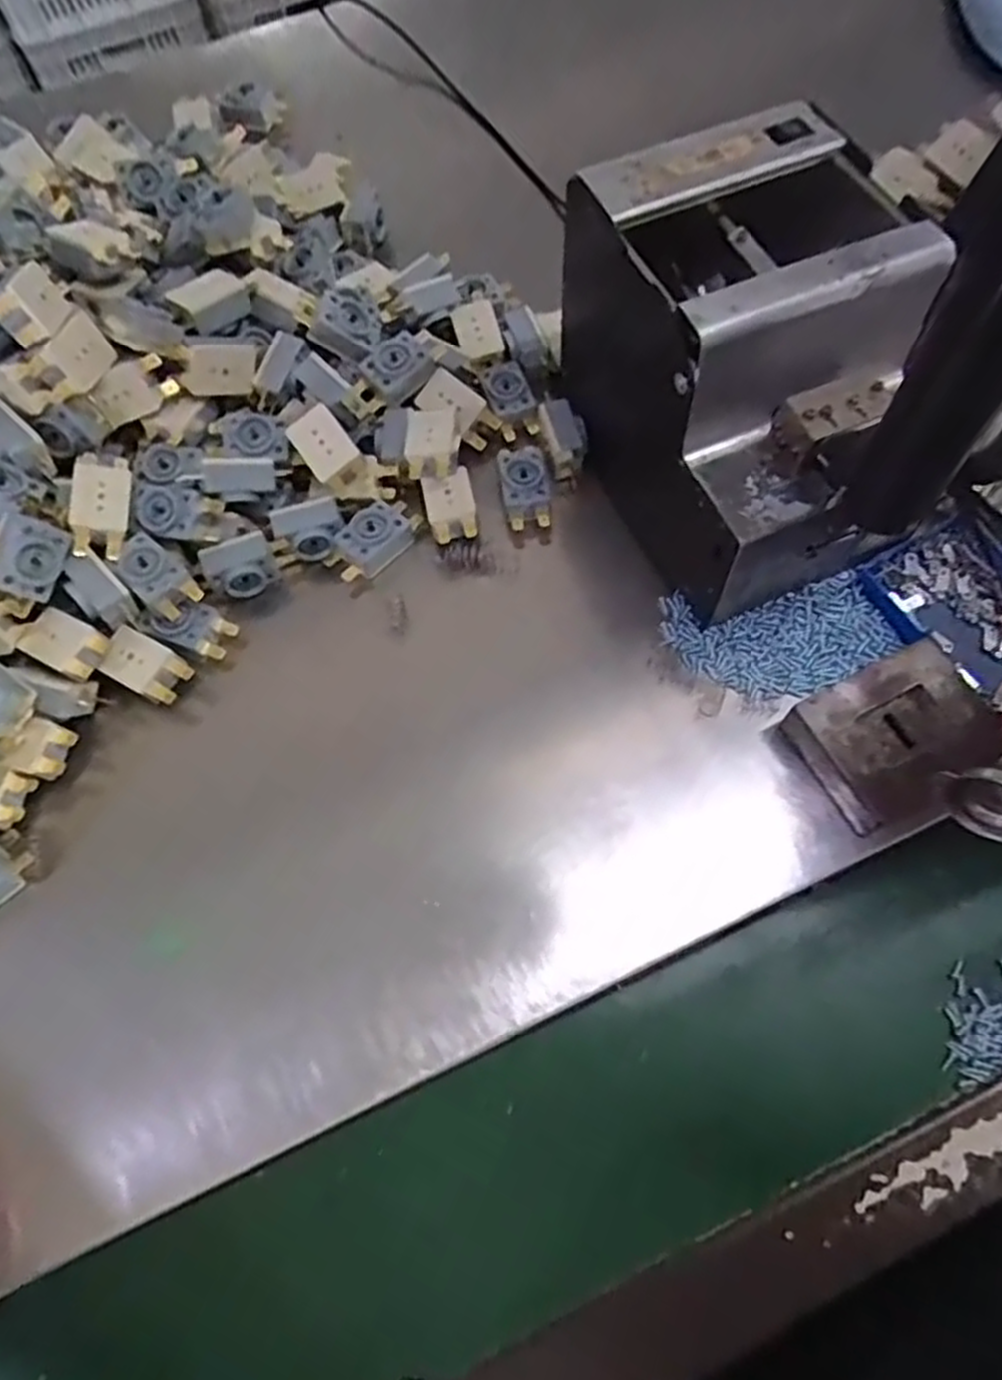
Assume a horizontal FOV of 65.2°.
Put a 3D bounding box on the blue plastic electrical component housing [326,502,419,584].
[{"bbox_3d":[-0.070,-0.084,0.434,0.032,0.017,0.052,36,73,16],"label":"blue plastic electrical component housing"}]

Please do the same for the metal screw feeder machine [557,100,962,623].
[{"bbox_3d":[0.123,-0.151,0.395,0.125,0.164,0.184,-23,68,-8],"label":"metal screw feeder machine"}]

